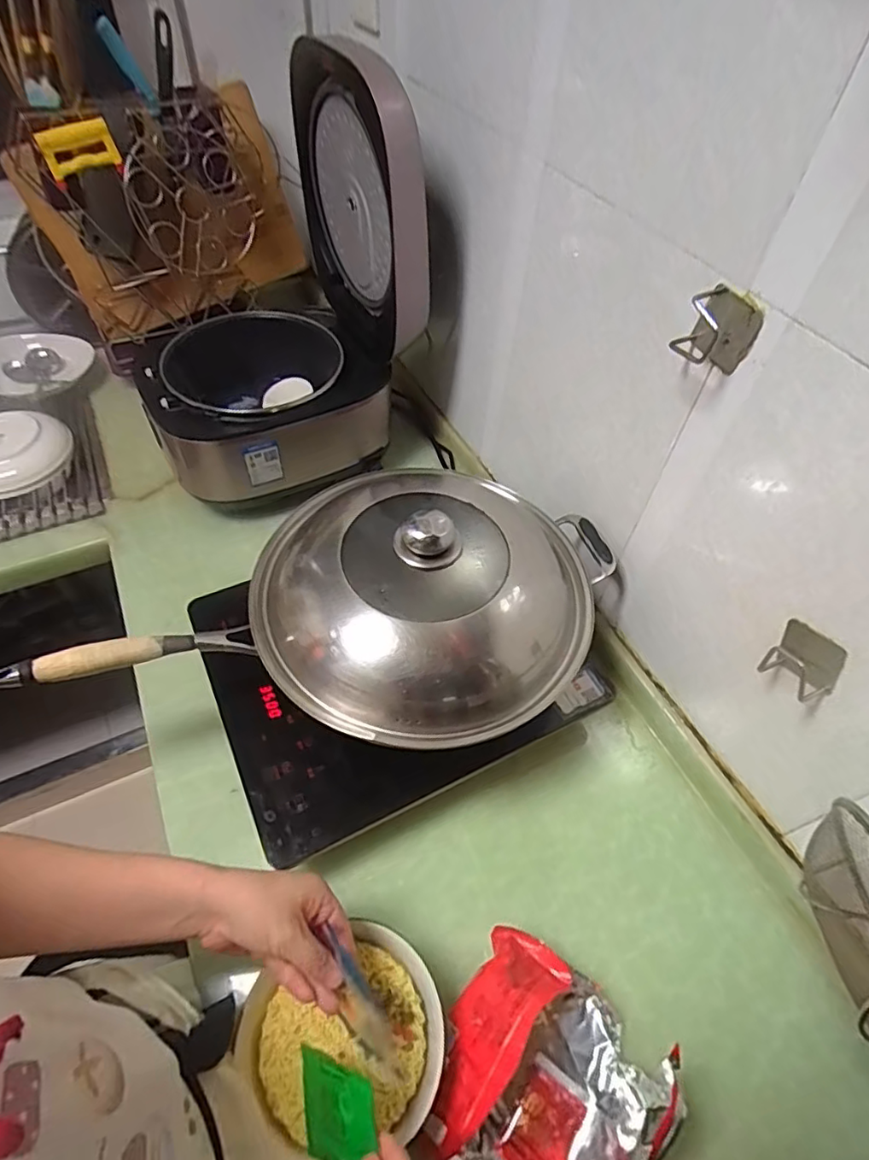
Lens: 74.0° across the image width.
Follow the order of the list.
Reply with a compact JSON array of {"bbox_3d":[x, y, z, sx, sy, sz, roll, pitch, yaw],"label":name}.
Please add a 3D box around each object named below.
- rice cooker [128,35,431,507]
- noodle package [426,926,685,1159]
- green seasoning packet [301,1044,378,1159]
[{"bbox_3d":[-0.220,-0.370,0.743,0.345,0.403,0.302,-32,61,-25],"label":"rice cooker"},{"bbox_3d":[0.079,0.383,0.437,0.156,0.093,0.165,37,59,22],"label":"noodle package"},{"bbox_3d":[-0.060,0.332,0.364,0.047,0.007,0.057,-14,64,15],"label":"green seasoning packet"}]

